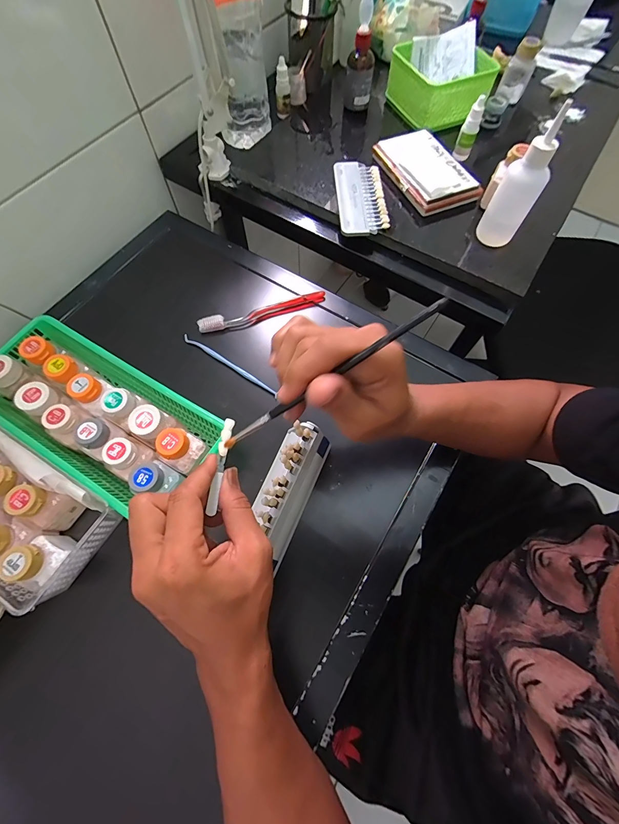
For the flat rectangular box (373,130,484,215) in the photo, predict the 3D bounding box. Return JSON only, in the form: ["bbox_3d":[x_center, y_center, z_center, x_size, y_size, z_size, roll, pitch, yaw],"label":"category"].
[{"bbox_3d":[0.172,-0.356,0.486,0.089,0.022,0.147,-22,70,-10],"label":"flat rectangular box"}]

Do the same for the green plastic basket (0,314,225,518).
[{"bbox_3d":[-0.245,0.003,0.386,0.292,0.077,0.131,30,70,11],"label":"green plastic basket"}]

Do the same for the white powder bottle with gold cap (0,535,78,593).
[{"bbox_3d":[-0.259,0.146,0.322,0.040,0.066,0.043,25,69,9],"label":"white powder bottle with gold cap"}]

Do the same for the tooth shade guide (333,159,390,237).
[{"bbox_3d":[0.073,-0.310,0.485,0.065,0.018,0.150,-3,68,-2],"label":"tooth shade guide"}]

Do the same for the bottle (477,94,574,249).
[{"bbox_3d":[0.247,-0.260,0.394,0.047,0.130,0.036,27,70,10],"label":"bottle"}]

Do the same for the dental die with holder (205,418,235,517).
[{"bbox_3d":[-0.071,0.040,0.265,0.008,0.010,0.071,7,77,2],"label":"dental die with holder"}]

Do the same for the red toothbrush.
[{"bbox_3d":[-0.068,-0.149,0.484,0.187,0.013,0.019,-18,69,-8],"label":"red toothbrush"}]

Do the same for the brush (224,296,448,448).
[{"bbox_3d":[0.005,-0.018,0.223,0.183,0.005,0.006,-32,67,25],"label":"brush"}]

